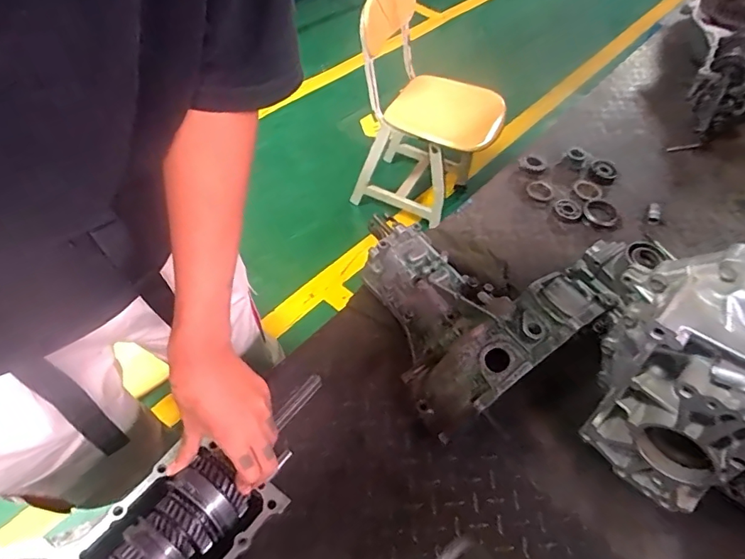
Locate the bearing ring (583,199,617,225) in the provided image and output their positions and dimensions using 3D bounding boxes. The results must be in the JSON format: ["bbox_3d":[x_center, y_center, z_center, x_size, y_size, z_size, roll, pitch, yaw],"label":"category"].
[{"bbox_3d":[0.455,-0.134,0.951,0.071,0.009,0.071,3,54,-4],"label":"bearing ring"}]

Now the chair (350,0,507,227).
[{"bbox_3d":[0.223,-0.607,1.698,0.471,0.726,0.424,20,55,9],"label":"chair"}]

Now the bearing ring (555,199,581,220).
[{"bbox_3d":[0.404,-0.145,0.985,0.052,0.012,0.056,3,54,-4],"label":"bearing ring"}]

